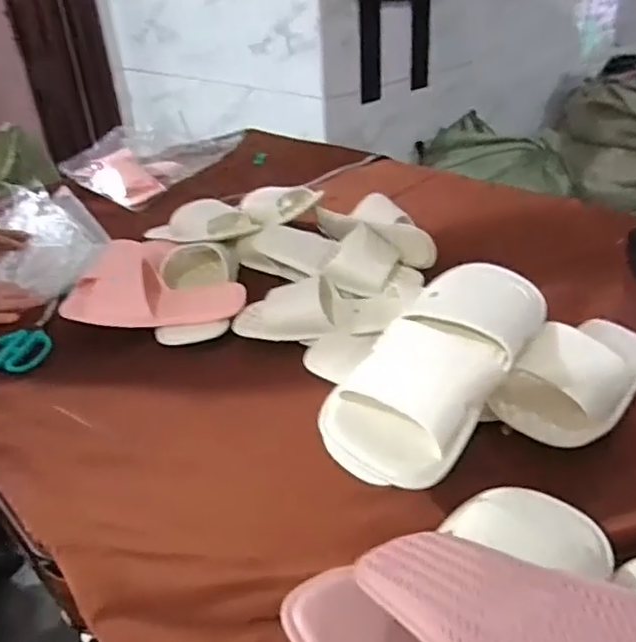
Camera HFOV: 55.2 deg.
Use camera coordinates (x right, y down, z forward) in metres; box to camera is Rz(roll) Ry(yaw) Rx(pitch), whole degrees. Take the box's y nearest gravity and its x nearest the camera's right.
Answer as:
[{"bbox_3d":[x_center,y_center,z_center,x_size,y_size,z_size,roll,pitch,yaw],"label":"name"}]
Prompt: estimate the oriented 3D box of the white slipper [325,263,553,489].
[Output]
[{"bbox_3d":[0.115,0.033,0.554,0.110,0.052,0.294,18,37,32],"label":"white slipper"}]

